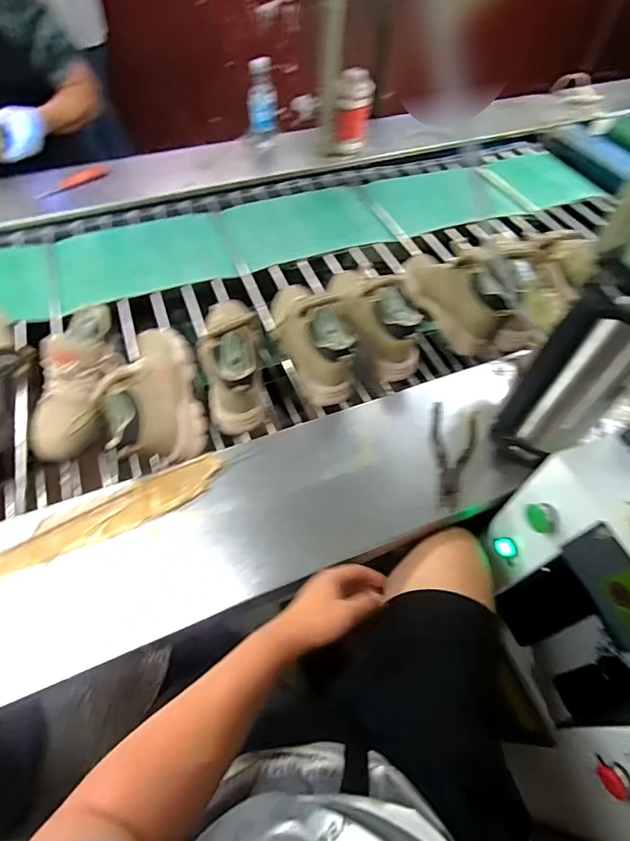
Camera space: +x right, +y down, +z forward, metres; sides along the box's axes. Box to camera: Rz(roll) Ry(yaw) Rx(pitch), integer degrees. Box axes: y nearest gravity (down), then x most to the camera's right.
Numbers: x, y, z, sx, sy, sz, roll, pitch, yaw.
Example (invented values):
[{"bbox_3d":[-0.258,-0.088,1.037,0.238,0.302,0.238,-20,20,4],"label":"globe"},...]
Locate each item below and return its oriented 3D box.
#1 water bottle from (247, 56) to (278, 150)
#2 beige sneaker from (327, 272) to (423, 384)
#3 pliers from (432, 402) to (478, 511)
[{"bbox_3d":[-0.152,-0.915,1.274,0.084,0.204,0.073,-3,57,-2],"label":"water bottle"},{"bbox_3d":[0.112,-0.217,0.851,0.097,0.128,0.267,-15,53,-11],"label":"beige sneaker"},{"bbox_3d":[0.227,0.052,0.705,0.073,0.025,0.191,9,52,7],"label":"pliers"}]

